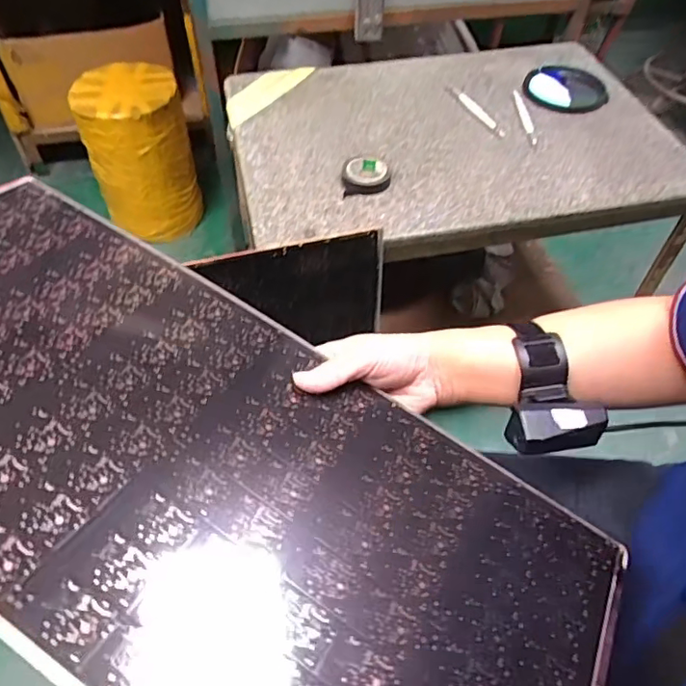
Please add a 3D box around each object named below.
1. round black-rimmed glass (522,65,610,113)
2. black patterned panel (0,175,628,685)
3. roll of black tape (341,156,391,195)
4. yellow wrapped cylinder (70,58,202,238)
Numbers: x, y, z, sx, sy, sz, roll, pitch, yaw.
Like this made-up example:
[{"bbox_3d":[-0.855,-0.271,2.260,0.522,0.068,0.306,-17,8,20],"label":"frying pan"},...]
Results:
[{"bbox_3d":[0.359,-0.411,0.934,0.124,0.017,0.131,0,52,0],"label":"round black-rimmed glass"},{"bbox_3d":[-0.089,0.064,0.342,0.520,0.007,0.243,32,45,10],"label":"black patterned panel"},{"bbox_3d":[0.028,-0.224,0.766,0.062,0.019,0.066,0,52,0],"label":"roll of black tape"},{"bbox_3d":[-0.476,-0.436,1.359,0.228,0.349,0.191,-19,55,-15],"label":"yellow wrapped cylinder"}]

